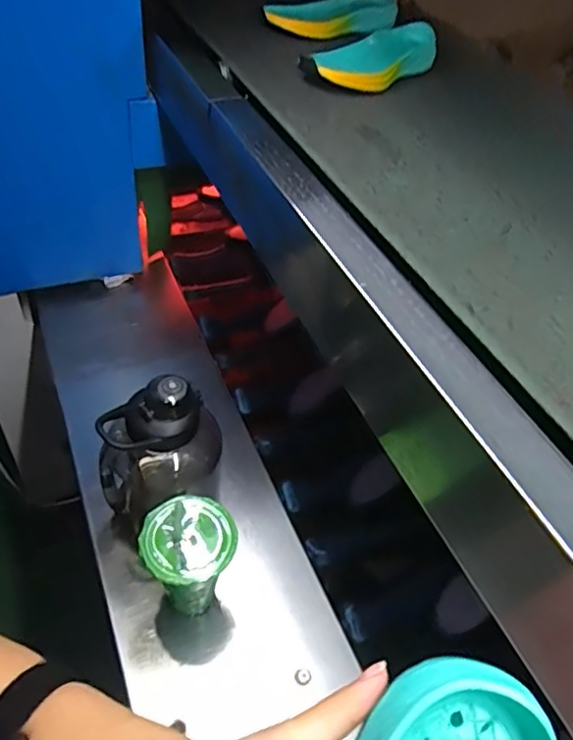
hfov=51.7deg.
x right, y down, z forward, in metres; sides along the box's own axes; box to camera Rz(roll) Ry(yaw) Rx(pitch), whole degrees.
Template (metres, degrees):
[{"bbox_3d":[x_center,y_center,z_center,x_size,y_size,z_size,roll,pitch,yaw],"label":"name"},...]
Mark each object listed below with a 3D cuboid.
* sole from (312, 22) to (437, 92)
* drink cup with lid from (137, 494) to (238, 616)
[{"bbox_3d":[0.109,-0.383,0.726,0.078,0.041,0.209,37,53,25],"label":"sole"},{"bbox_3d":[-0.101,0.211,0.636,0.093,0.142,0.089,4,46,-4],"label":"drink cup with lid"}]

